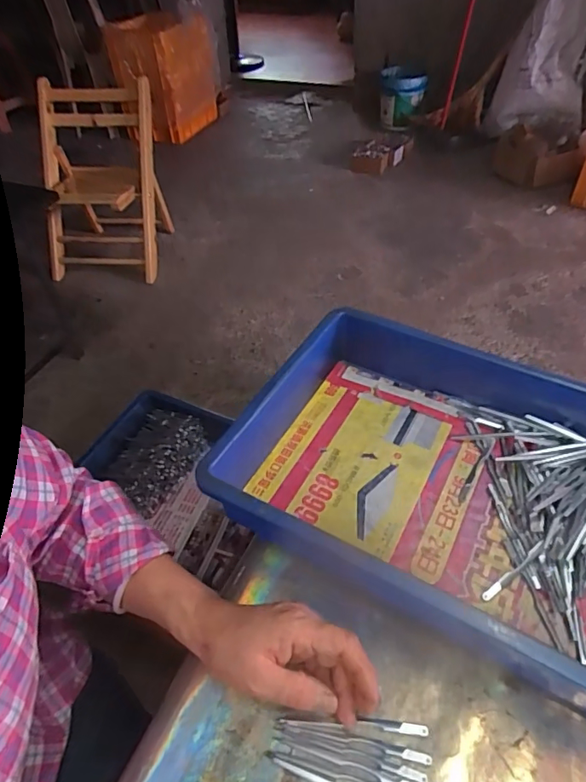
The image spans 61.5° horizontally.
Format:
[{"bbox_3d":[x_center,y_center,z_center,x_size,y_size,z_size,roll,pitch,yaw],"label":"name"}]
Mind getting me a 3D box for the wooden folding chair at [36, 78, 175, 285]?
[{"bbox_3d":[-0.656,-0.698,1.656,0.394,0.501,0.379,-4,45,-1],"label":"wooden folding chair"}]

